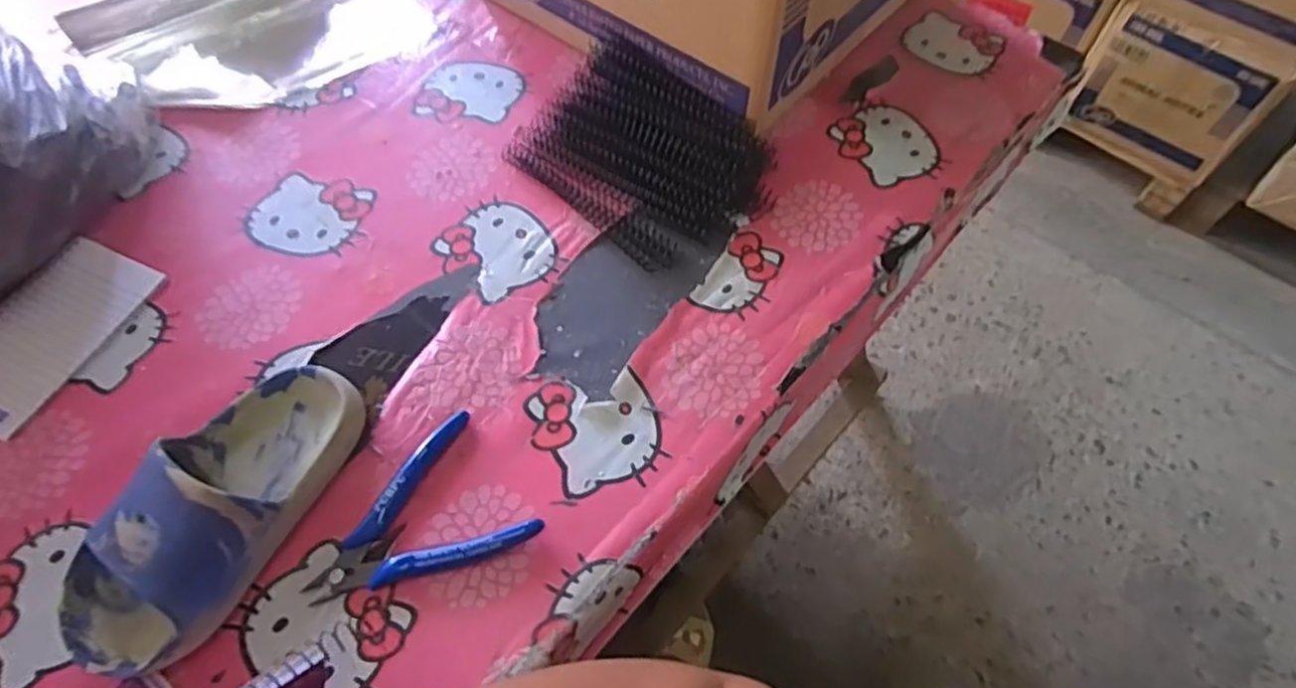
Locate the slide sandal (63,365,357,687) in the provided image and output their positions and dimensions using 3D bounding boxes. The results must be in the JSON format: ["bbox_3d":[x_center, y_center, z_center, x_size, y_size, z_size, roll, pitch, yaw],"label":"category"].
[{"bbox_3d":[-0.234,0.080,0.383,0.082,0.057,0.178,22,61,12],"label":"slide sandal"}]

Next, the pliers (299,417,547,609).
[{"bbox_3d":[-0.130,0.099,0.396,0.114,0.013,0.085,-30,64,-17],"label":"pliers"}]

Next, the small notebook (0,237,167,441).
[{"bbox_3d":[-0.389,-0.009,0.466,0.082,0.008,0.131,24,62,14],"label":"small notebook"}]

